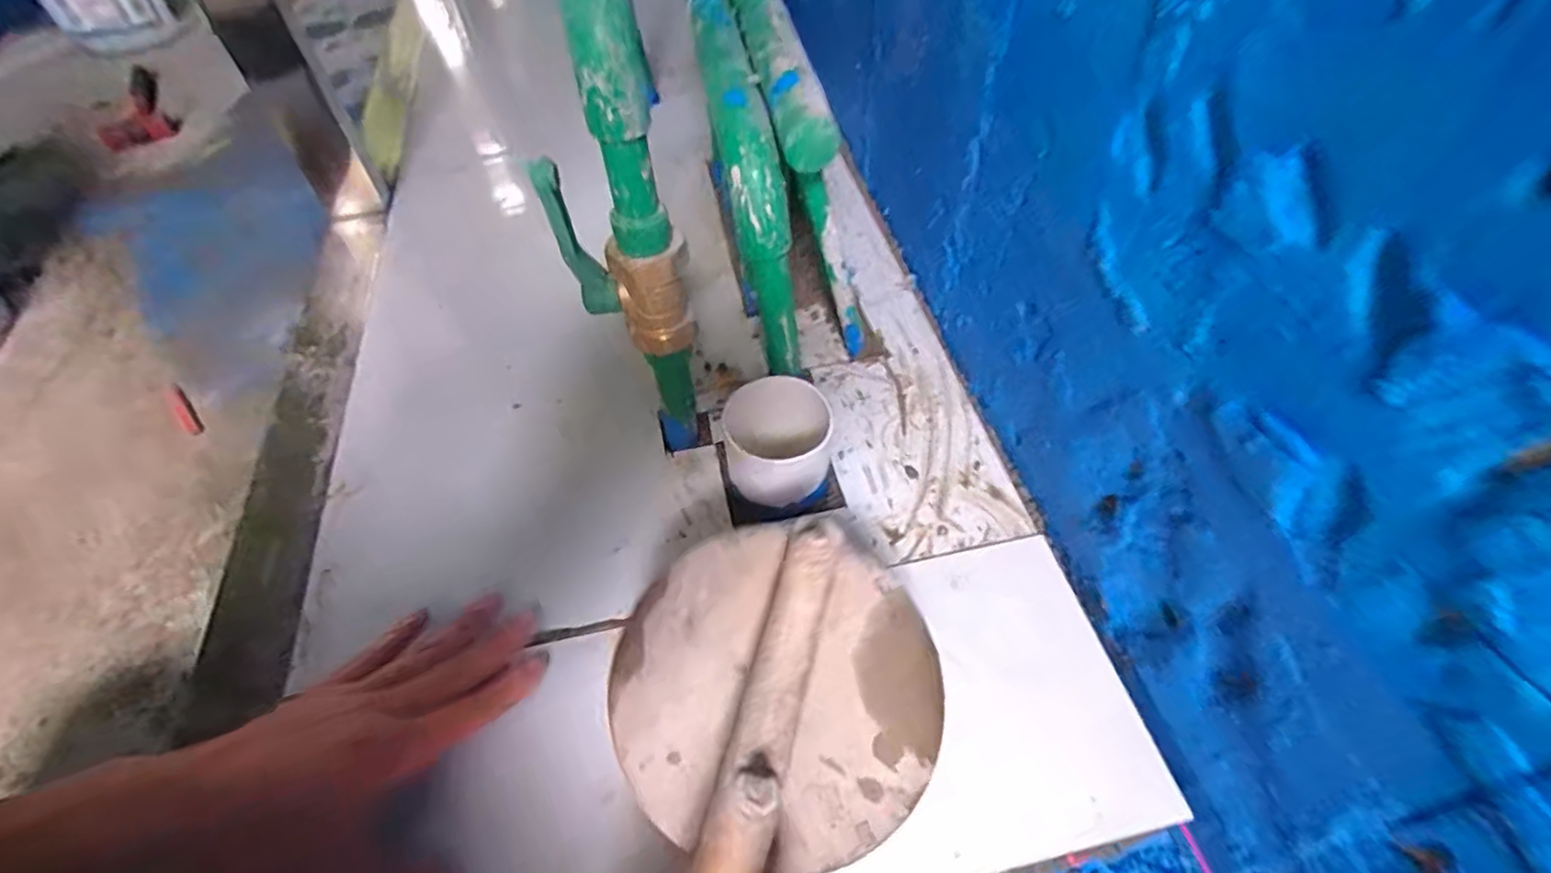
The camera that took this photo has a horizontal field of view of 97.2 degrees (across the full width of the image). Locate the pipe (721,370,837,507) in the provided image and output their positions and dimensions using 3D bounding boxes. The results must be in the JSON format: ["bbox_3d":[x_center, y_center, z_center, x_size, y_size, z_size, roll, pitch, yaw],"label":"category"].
[{"bbox_3d":[0.003,0.005,0.493,0.078,0.066,0.068,-4,53,-2],"label":"pipe"}]

